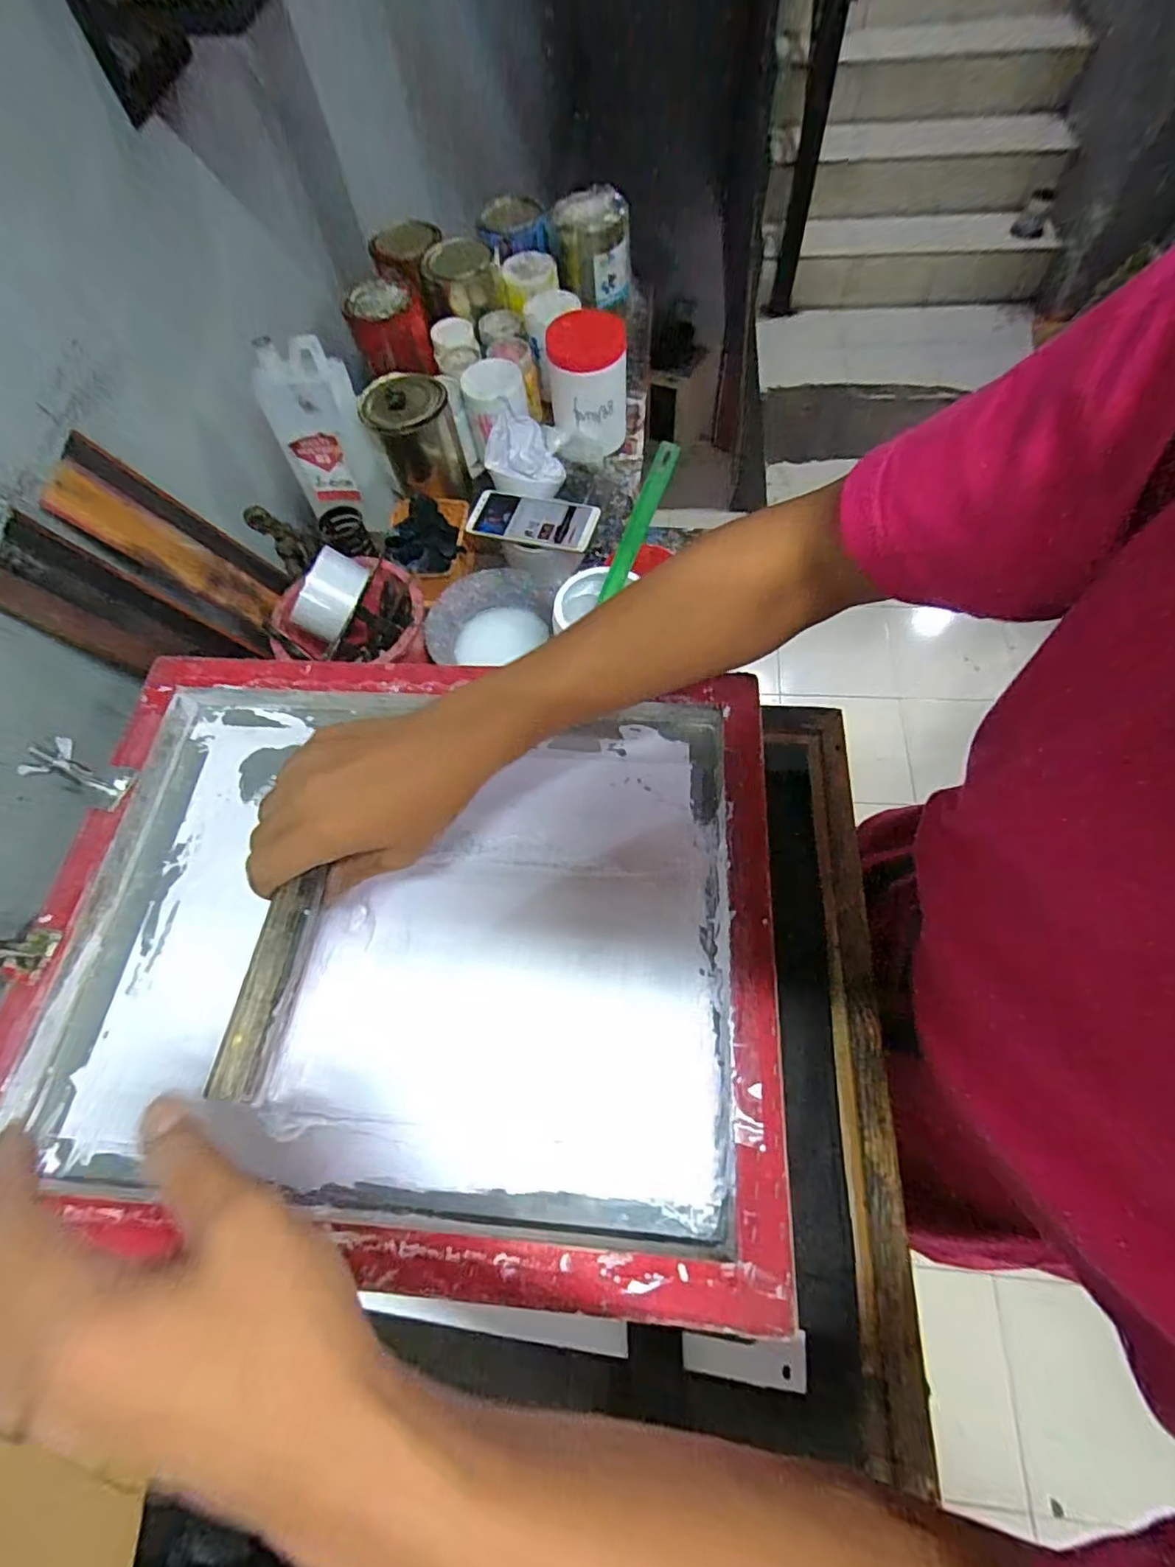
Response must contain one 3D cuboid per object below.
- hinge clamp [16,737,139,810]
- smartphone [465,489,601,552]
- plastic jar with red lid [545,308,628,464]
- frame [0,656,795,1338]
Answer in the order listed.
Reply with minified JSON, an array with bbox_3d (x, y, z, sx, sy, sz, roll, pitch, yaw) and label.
[{"bbox_3d":[-0.378,-0.009,0.440,0.022,0.062,0.032,-3,58,43],"label":"hinge clamp"},{"bbox_3d":[-0.066,-0.332,0.736,0.156,0.015,0.082,14,71,13],"label":"smartphone"},{"bbox_3d":[0.002,-0.533,0.797,0.102,0.128,0.110,-2,65,4],"label":"plastic jar with red lid"},{"bbox_3d":[-0.126,0.095,0.413,0.493,0.046,0.390,4,66,3],"label":"frame"}]

